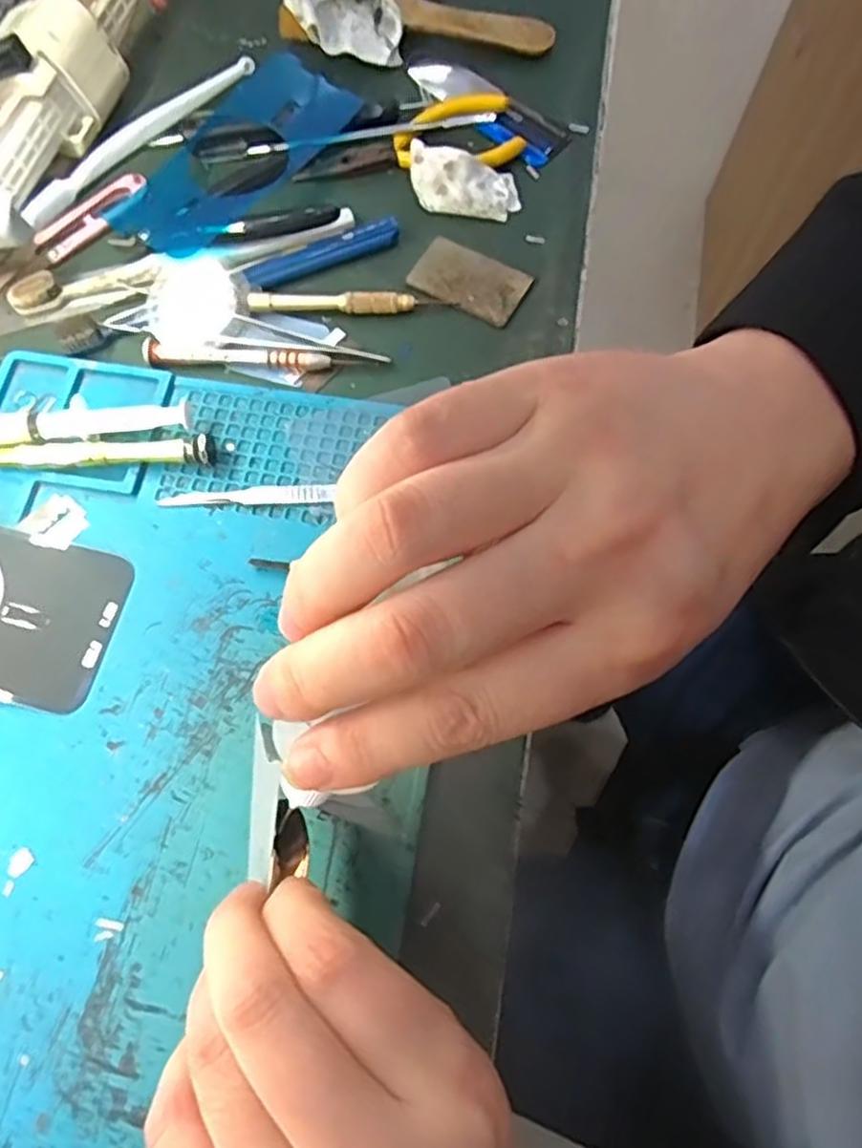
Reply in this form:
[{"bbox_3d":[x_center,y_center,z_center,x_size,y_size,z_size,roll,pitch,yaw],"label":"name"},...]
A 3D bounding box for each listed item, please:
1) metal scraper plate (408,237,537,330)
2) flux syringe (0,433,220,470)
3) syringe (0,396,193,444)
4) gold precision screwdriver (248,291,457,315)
[{"bbox_3d":[0.021,-0.159,0.384,0.060,0.004,0.037,30,73,10],"label":"metal scraper plate"},{"bbox_3d":[-0.158,-0.059,0.341,0.106,0.013,0.016,-3,70,-2],"label":"flux syringe"},{"bbox_3d":[-0.180,-0.072,0.346,0.128,0.014,0.019,-5,70,-2],"label":"syringe"},{"bbox_3d":[-0.041,-0.142,0.373,0.104,0.008,0.009,-3,70,-2],"label":"gold precision screwdriver"}]

